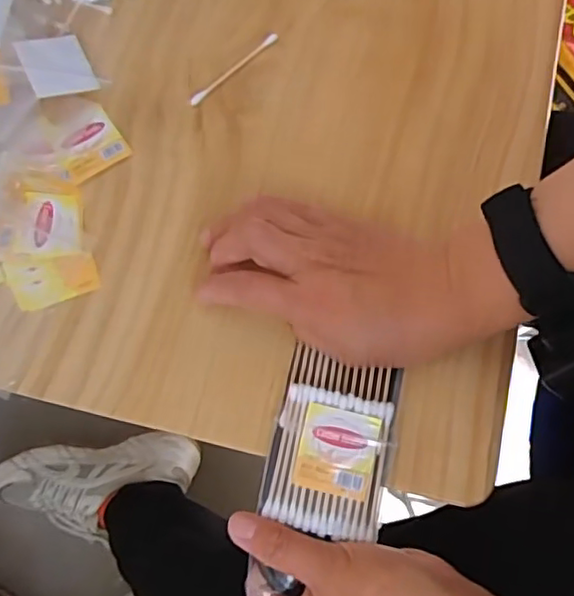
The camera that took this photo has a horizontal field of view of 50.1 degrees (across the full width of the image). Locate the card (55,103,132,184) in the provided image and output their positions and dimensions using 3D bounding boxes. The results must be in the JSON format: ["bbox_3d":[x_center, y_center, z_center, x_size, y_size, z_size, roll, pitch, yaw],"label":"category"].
[{"bbox_3d":[-0.123,-0.096,0.380,0.039,0.006,0.045,-32,77,-7],"label":"card"}]

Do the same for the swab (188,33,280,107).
[{"bbox_3d":[-0.034,-0.145,0.386,0.071,0.004,0.008,-43,79,-9],"label":"swab"}]

